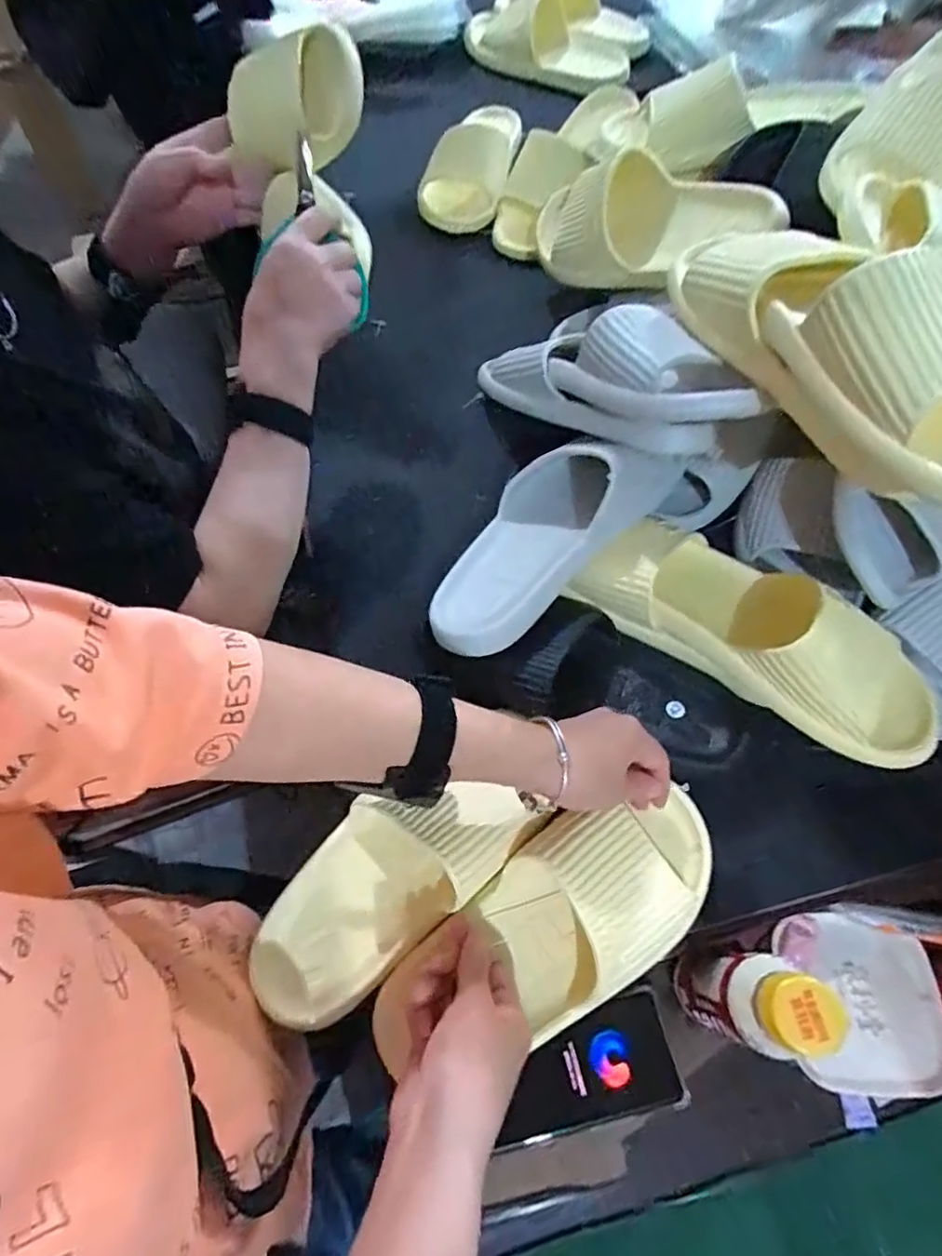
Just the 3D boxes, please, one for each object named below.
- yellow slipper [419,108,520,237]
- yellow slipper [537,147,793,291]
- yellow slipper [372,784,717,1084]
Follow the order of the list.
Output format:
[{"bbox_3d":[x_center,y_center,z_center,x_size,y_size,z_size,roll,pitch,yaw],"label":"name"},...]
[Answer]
[{"bbox_3d":[0.001,-0.612,0.800,0.111,0.058,0.241,10,65,6],"label":"yellow slipper"},{"bbox_3d":[0.170,-0.402,0.603,0.269,0.083,0.099,21,64,33],"label":"yellow slipper"},{"bbox_3d":[0.054,0.194,0.394,0.240,0.068,0.101,-31,66,-4],"label":"yellow slipper"}]

